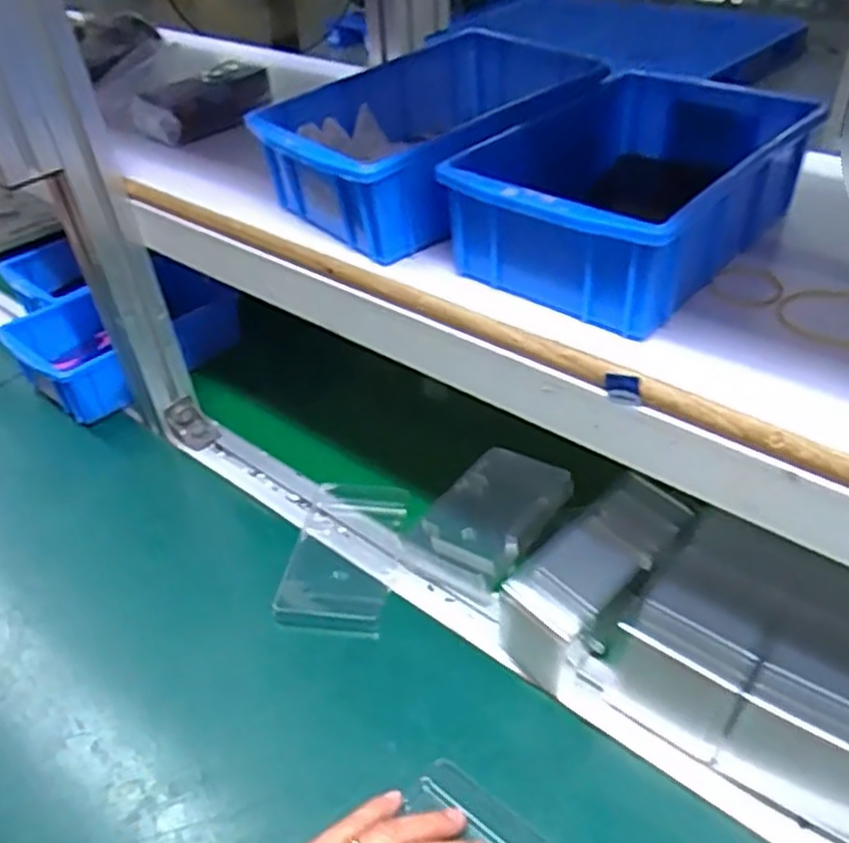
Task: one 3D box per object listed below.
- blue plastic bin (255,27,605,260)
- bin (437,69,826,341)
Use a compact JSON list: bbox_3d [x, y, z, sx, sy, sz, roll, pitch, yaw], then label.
[{"bbox_3d":[0.004,-0.182,0.493,0.201,0.065,0.138,-27,45,-25],"label":"blue plastic bin"},{"bbox_3d":[0.120,-0.136,0.434,0.133,0.062,0.205,28,50,33],"label":"bin"}]

